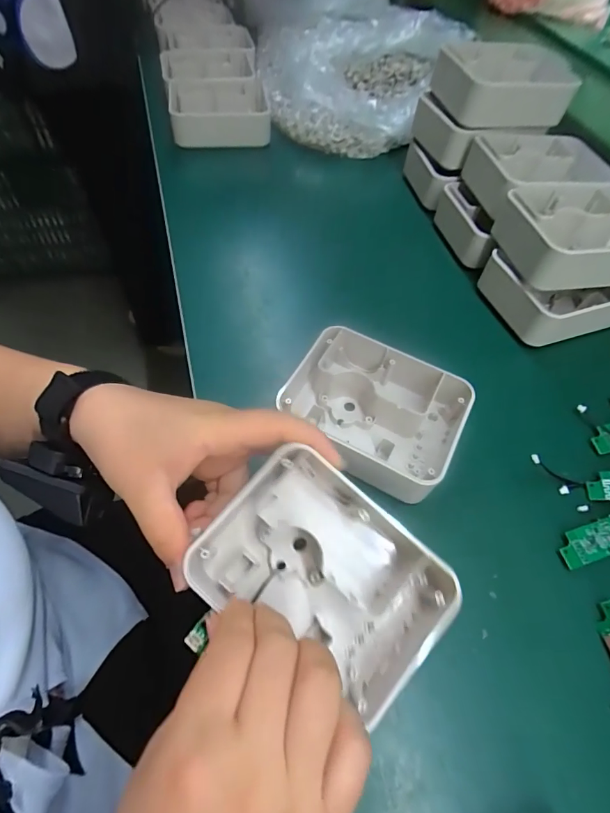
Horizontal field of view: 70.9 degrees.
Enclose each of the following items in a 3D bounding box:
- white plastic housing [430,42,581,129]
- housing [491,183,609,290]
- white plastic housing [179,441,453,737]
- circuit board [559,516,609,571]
[{"bbox_3d":[0.204,-0.344,0.456,0.133,0.052,0.087,-6,58,-8],"label":"white plastic housing"},{"bbox_3d":[0.254,-0.155,0.390,0.143,0.038,0.104,-6,58,-7],"label":"housing"},{"bbox_3d":[0.010,0.099,0.249,0.136,0.046,0.107,38,77,8],"label":"white plastic housing"},{"bbox_3d":[0.209,0.092,0.300,0.065,0.010,0.023,-14,59,-13],"label":"circuit board"}]

